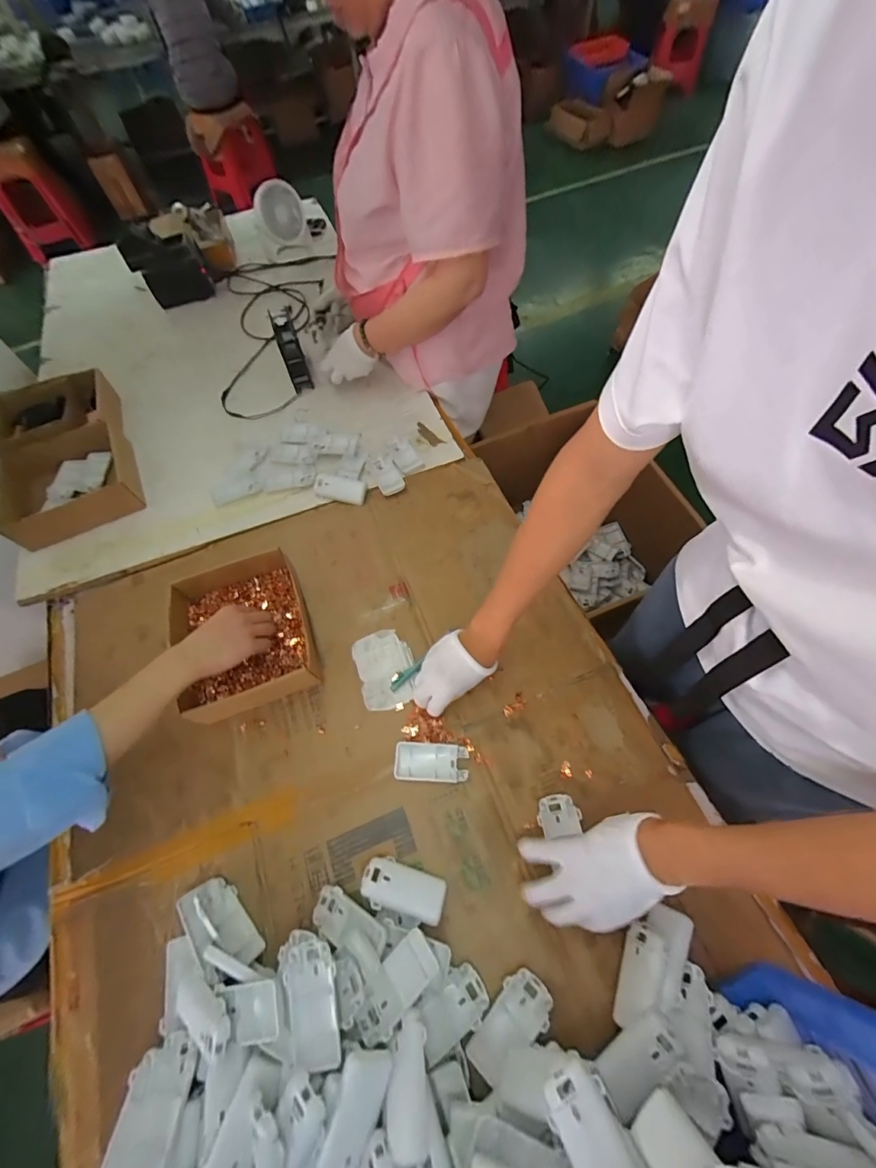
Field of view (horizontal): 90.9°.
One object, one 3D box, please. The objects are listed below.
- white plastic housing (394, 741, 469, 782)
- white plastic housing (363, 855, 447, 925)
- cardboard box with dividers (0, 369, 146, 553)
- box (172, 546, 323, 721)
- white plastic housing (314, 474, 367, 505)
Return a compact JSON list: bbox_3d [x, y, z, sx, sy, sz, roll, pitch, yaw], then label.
[{"bbox_3d":[-0.008,0.236,0.573,0.095,0.013,0.047,1,64,3],"label":"white plastic housing"},{"bbox_3d":[-0.040,0.354,0.501,0.095,0.014,0.049,13,49,6],"label":"white plastic housing"},{"bbox_3d":[-0.711,-0.245,0.816,0.235,0.077,0.358,-25,65,-10],"label":"cardboard box with dividers"},{"bbox_3d":[-0.293,0.073,0.643,0.197,0.062,0.221,-21,65,-8],"label":"box"},{"bbox_3d":[-0.178,-0.176,0.788,0.094,0.023,0.048,12,65,8],"label":"white plastic housing"}]

